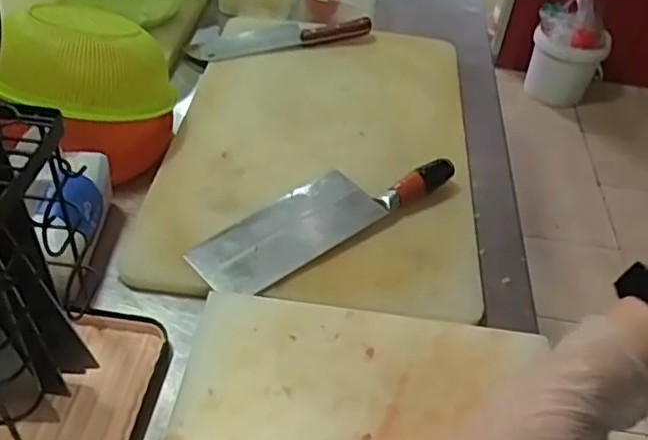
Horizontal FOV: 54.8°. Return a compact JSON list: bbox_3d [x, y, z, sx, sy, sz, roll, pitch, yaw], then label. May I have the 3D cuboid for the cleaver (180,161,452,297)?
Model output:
[{"bbox_3d":[0.005,-0.014,0.653,0.298,0.026,0.081,-26,54,-29],"label":"cleaver"}]

